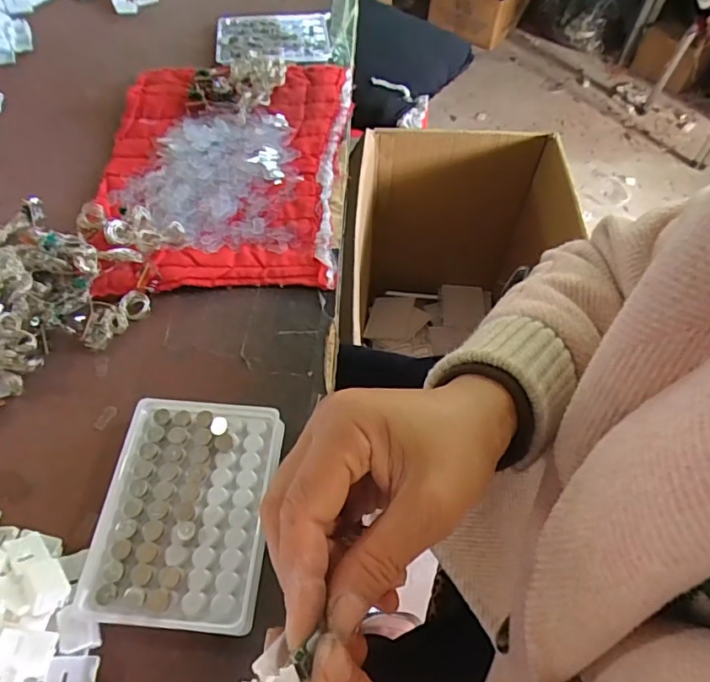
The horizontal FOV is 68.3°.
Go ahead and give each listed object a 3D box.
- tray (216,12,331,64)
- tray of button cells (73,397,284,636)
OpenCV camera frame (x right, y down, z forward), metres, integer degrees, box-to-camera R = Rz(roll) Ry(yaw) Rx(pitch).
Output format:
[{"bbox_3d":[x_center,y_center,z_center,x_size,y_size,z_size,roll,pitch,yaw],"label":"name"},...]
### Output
[{"bbox_3d":[-0.095,-0.359,0.619,0.134,0.010,0.101,-7,59,-6],"label":"tray"},{"bbox_3d":[-0.102,0.103,0.323,0.098,0.031,0.128,4,59,1],"label":"tray of button cells"}]

